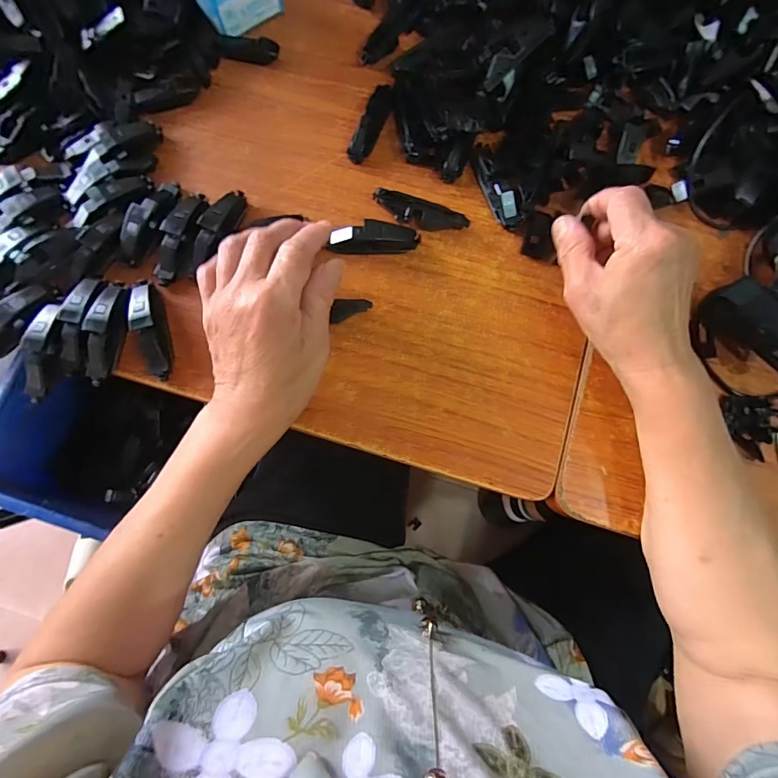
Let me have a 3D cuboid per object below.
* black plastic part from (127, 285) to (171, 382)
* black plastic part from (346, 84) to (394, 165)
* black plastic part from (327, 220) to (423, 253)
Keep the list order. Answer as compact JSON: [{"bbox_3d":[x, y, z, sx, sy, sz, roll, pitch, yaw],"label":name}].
[{"bbox_3d":[-0.183,-0.045,0.328,0.023,0.021,0.075,-12,80,-3],"label":"black plastic part"},{"bbox_3d":[-0.015,-0.232,0.368,0.016,0.017,0.078,20,80,3],"label":"black plastic part"},{"bbox_3d":[-0.011,-0.123,0.347,0.071,0.021,0.019,-3,85,-6],"label":"black plastic part"}]

